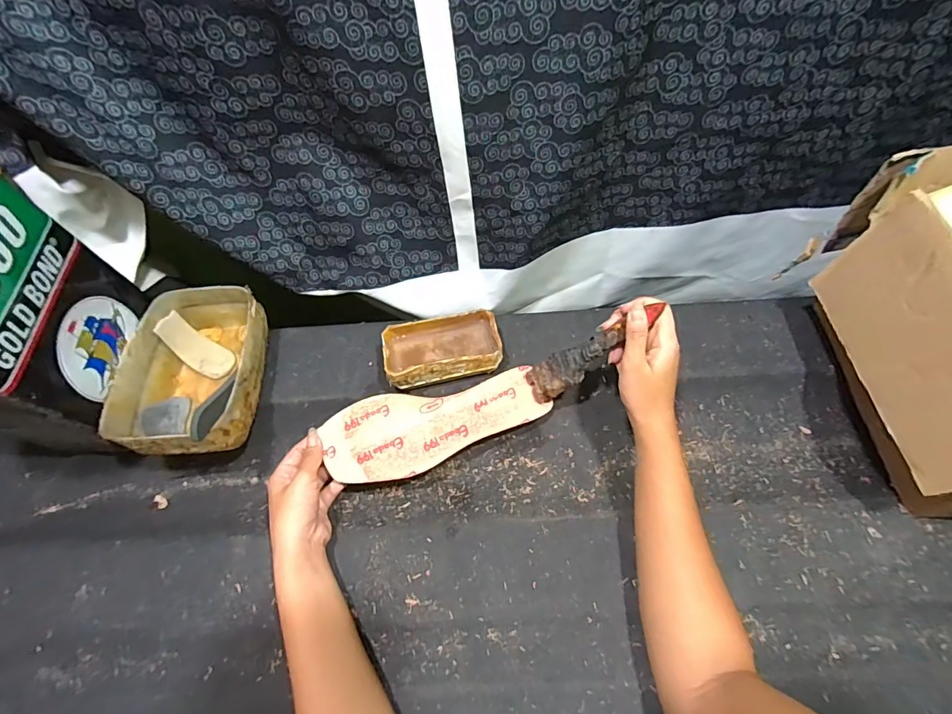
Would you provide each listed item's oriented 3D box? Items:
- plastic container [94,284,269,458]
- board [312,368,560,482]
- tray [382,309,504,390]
[{"bbox_3d":[-0.298,0.009,0.479,0.126,0.087,0.191,-6,60,1],"label":"plastic container"},{"bbox_3d":[-0.039,0.068,0.465,0.223,0.007,0.083,-15,70,-10],"label":"board"},{"bbox_3d":[-0.038,-0.009,0.507,0.130,0.043,0.077,-15,60,-4],"label":"tray"}]

